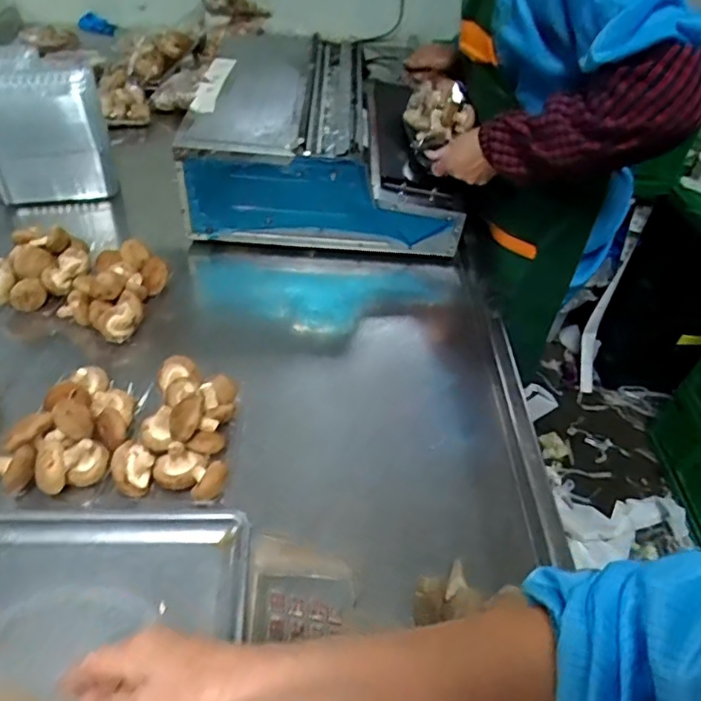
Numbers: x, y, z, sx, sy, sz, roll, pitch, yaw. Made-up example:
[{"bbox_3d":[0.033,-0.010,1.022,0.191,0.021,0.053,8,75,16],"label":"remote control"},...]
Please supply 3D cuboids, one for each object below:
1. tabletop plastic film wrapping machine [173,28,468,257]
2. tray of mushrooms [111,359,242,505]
[{"bbox_3d":[-0.030,-0.355,1.020,0.430,0.202,0.433,6,45,-1],"label":"tabletop plastic film wrapping machine"},{"bbox_3d":[-0.185,0.079,0.661,0.116,0.061,0.174,7,45,1],"label":"tray of mushrooms"}]

